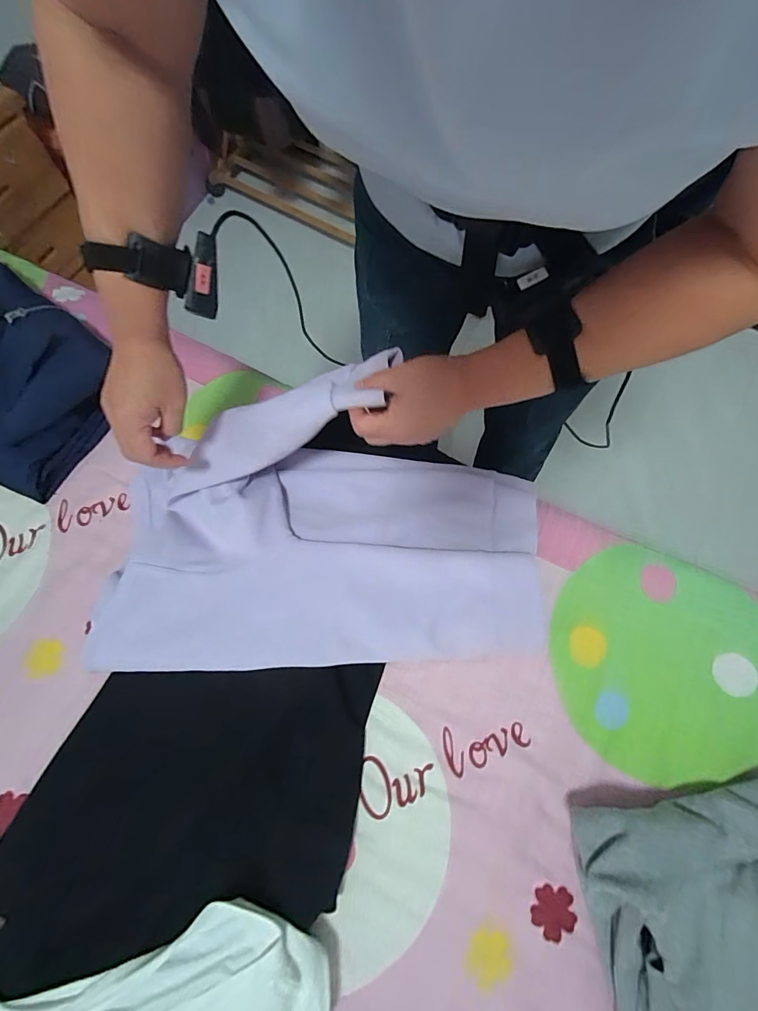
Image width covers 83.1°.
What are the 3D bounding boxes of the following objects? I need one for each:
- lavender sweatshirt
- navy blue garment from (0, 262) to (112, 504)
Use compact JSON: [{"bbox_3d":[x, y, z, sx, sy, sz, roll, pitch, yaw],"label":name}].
[{"bbox_3d":[-0.066,0.023,0.474,0.499,0.177,0.288,-4,71,-2],"label":"lavender sweatshirt"},{"bbox_3d":[-0.571,-0.208,0.632,0.365,0.096,0.273,31,73,10],"label":"navy blue garment"}]

